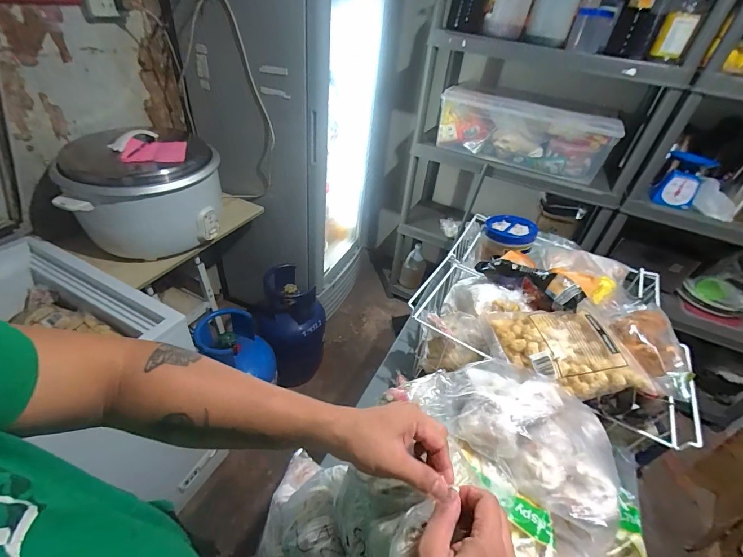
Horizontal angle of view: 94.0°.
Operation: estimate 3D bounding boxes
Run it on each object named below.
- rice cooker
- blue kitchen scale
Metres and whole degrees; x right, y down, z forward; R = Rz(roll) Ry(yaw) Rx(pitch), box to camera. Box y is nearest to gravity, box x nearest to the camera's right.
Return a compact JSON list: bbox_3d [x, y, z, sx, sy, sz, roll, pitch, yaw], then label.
[{"bbox_3d":[-0.714,-0.272,1.102,0.430,0.297,0.341,-9,42,-20],"label":"rice cooker"},{"bbox_3d":[1.114,-0.356,1.246,0.136,0.159,0.155,31,44,26],"label":"blue kitchen scale"}]

